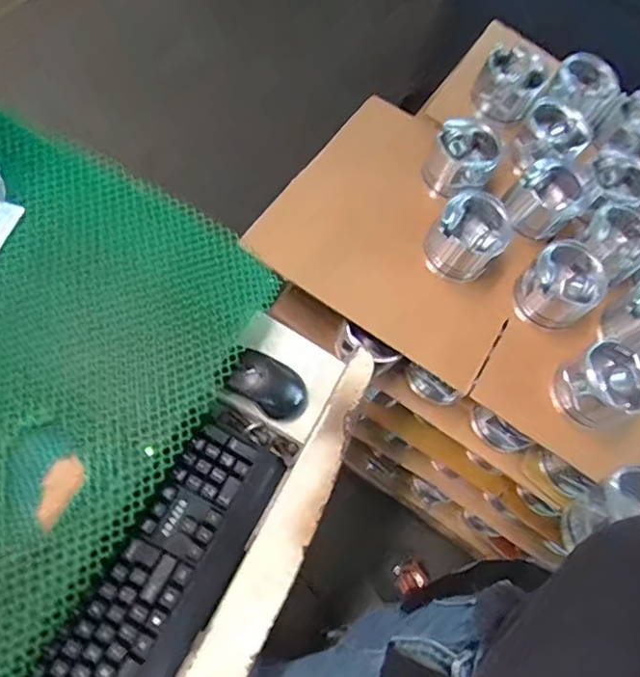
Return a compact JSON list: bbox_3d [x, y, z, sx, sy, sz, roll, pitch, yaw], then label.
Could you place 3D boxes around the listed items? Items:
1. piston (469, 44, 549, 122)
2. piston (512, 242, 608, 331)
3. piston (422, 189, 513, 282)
[{"bbox_3d":[0.343,-0.457,1.034,0.103,0.099,0.103,1,66,-1],"label":"piston"},{"bbox_3d":[0.367,-0.079,0.878,0.109,0.089,0.113,1,66,-1],"label":"piston"},{"bbox_3d":[0.229,-0.156,0.892,0.109,0.109,0.105,-39,83,-28],"label":"piston"}]

